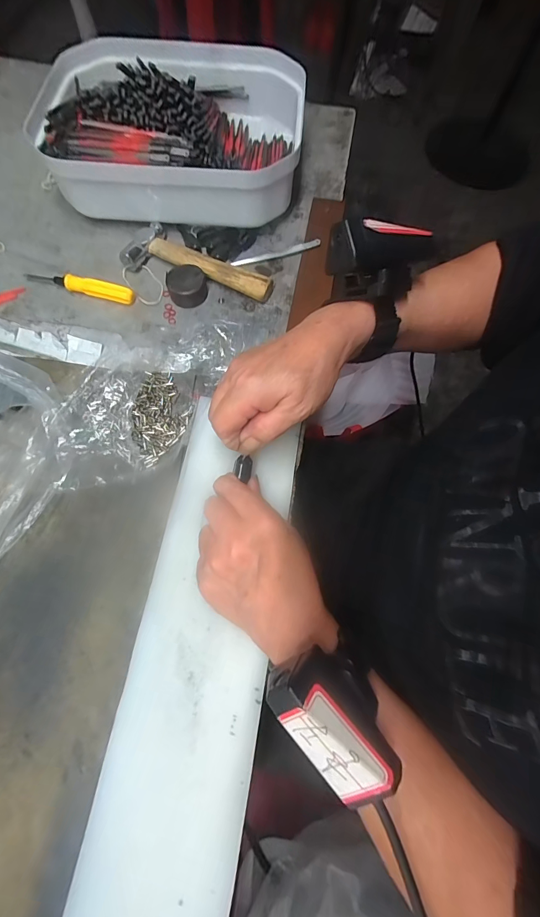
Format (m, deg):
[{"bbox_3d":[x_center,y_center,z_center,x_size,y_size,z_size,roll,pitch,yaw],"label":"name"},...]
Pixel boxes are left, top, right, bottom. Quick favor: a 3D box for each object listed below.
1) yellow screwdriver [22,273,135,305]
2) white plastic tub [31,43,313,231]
[{"bbox_3d":[-0.194,-0.177,0.358,0.116,0.014,0.014,16,70,4],"label":"yellow screwdriver"},{"bbox_3d":[-0.104,-0.357,0.393,0.270,0.077,0.218,4,69,0],"label":"white plastic tub"}]

